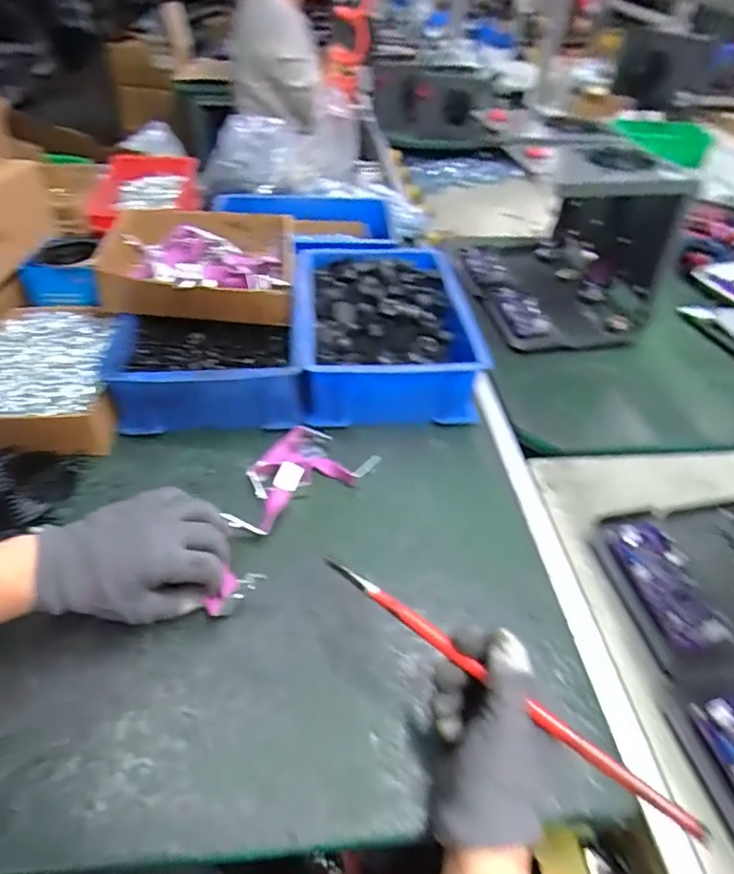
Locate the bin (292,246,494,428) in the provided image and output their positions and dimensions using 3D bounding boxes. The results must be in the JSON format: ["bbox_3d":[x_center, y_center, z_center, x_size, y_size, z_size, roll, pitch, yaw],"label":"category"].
[{"bbox_3d":[0.015,-0.148,0.688,0.205,0.080,0.307,-1,44,-4],"label":"bin"}]

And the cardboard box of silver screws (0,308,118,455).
[{"bbox_3d":[-0.362,-0.070,0.598,0.161,0.057,0.224,-7,45,-11],"label":"cardboard box of silver screws"}]

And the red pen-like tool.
[{"bbox_3d":[0.071,0.147,0.336,0.259,0.011,0.010,29,49,31],"label":"red pen-like tool"}]

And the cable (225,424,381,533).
[{"bbox_3d":[-0.079,0.038,0.535,0.153,0.019,0.093,-31,54,-31],"label":"cable"}]

